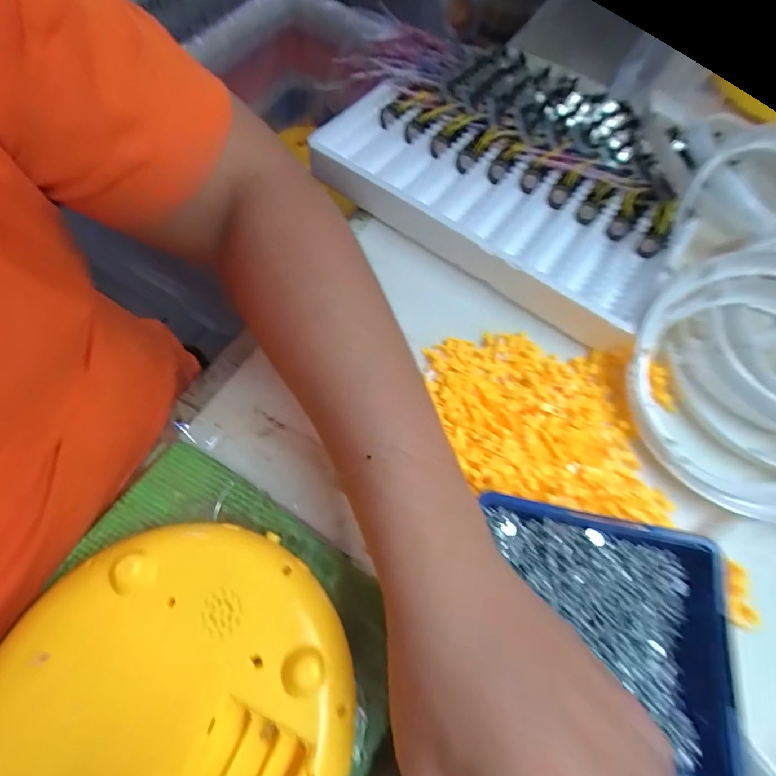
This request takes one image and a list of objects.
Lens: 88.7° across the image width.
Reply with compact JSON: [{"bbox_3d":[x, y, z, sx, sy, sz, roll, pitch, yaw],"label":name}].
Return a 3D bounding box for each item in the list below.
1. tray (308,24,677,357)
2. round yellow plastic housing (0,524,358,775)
[{"bbox_3d":[0.115,-0.230,0.407,0.360,0.059,0.271,31,68,9],"label":"tray"},{"bbox_3d":[-0.105,0.163,0.197,0.171,0.042,0.166,1,66,-3],"label":"round yellow plastic housing"}]

